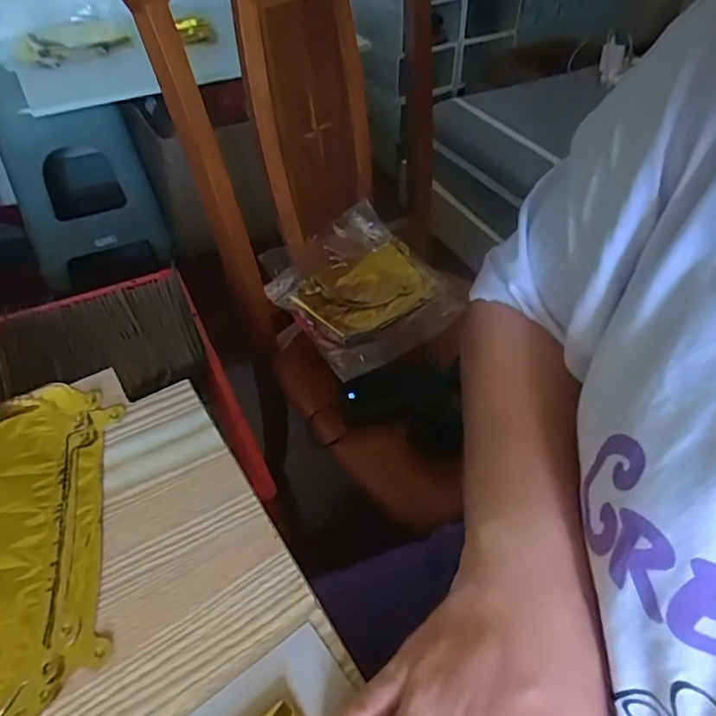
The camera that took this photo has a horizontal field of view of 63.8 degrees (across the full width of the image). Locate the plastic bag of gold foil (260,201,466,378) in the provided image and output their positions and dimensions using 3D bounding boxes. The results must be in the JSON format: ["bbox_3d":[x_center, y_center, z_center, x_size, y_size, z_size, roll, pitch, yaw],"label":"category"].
[{"bbox_3d":[0.007,-0.106,0.855,0.254,0.051,0.252,-34,55,-26],"label":"plastic bag of gold foil"}]

